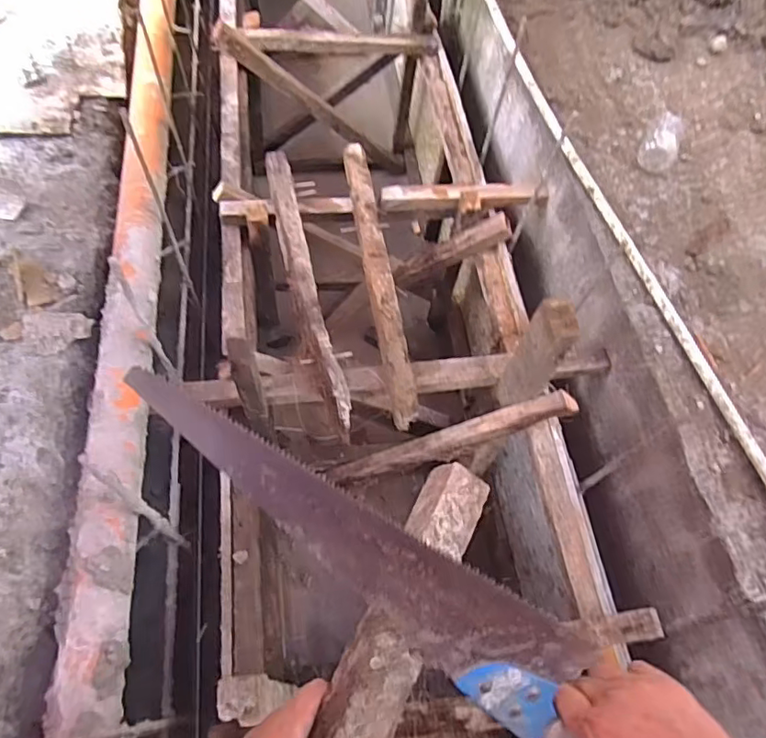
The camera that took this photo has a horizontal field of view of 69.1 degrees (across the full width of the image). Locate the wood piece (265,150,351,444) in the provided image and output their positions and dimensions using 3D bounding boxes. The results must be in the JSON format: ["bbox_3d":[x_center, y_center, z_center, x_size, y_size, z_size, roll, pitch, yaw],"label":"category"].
[{"bbox_3d":[-0.156,-0.179,1.105,0.058,0.039,0.668,-11,63,-11],"label":"wood piece"}]

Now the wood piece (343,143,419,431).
[{"bbox_3d":[-0.009,-0.207,1.132,0.054,0.045,0.682,-6,62,-8],"label":"wood piece"}]

